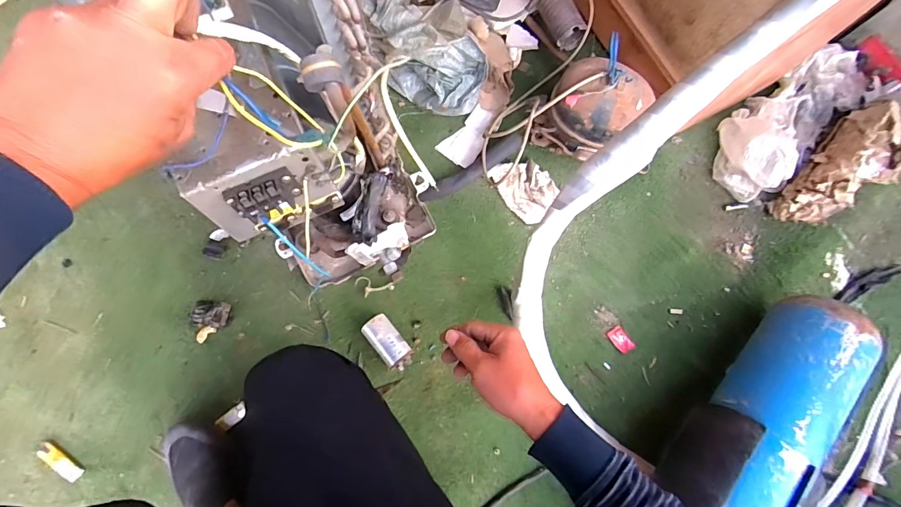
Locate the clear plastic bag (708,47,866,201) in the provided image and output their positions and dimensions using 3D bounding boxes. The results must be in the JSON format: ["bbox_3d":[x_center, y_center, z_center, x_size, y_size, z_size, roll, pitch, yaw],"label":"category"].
[{"bbox_3d":[0.728,-0.302,0.852,0.476,0.093,0.163,-38,81,-9],"label":"clear plastic bag"}]

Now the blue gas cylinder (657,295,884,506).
[{"bbox_3d":[0.407,0.335,0.634,0.149,0.149,0.678,41,77,6],"label":"blue gas cylinder"}]

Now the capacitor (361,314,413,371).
[{"bbox_3d":[-0.109,0.159,0.753,0.051,0.052,0.099,-39,82,-12],"label":"capacitor"}]

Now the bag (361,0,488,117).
[{"bbox_3d":[-0.054,-0.421,0.854,0.186,0.094,0.299,-20,79,-6],"label":"bag"}]

